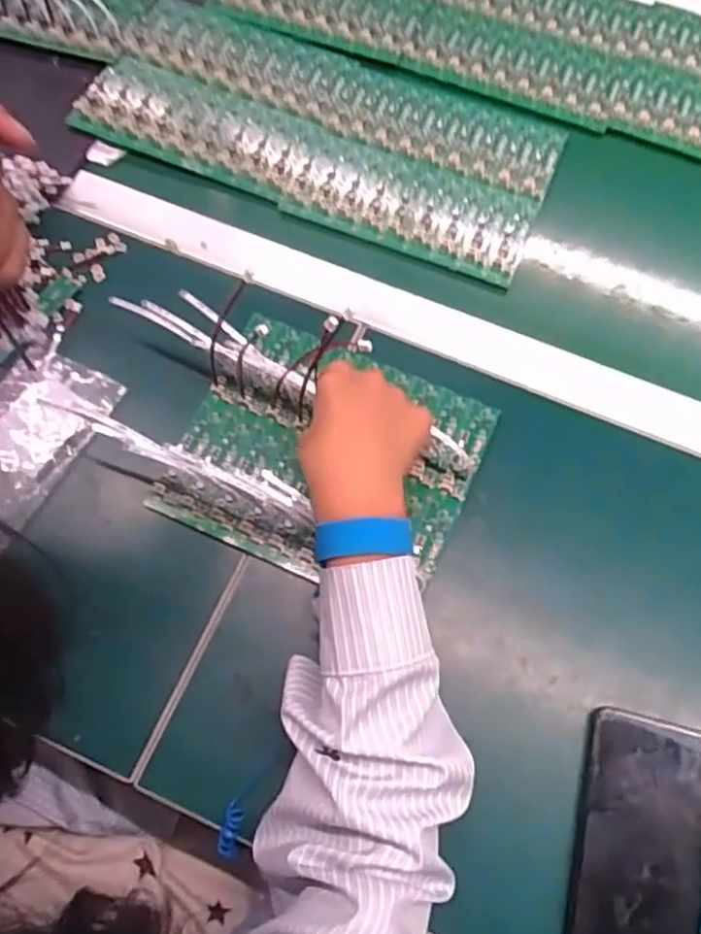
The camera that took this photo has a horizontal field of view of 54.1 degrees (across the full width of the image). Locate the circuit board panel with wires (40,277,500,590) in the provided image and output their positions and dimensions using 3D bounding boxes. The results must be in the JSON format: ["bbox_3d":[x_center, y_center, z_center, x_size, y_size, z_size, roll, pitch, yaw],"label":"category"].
[{"bbox_3d":[-0.035,-0.033,0.463,0.247,0.061,0.183,23,70,8],"label":"circuit board panel with wires"}]

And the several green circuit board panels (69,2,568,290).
[{"bbox_3d":[-0.027,-0.290,0.600,0.396,0.026,0.179,23,70,8],"label":"several green circuit board panels"}]

